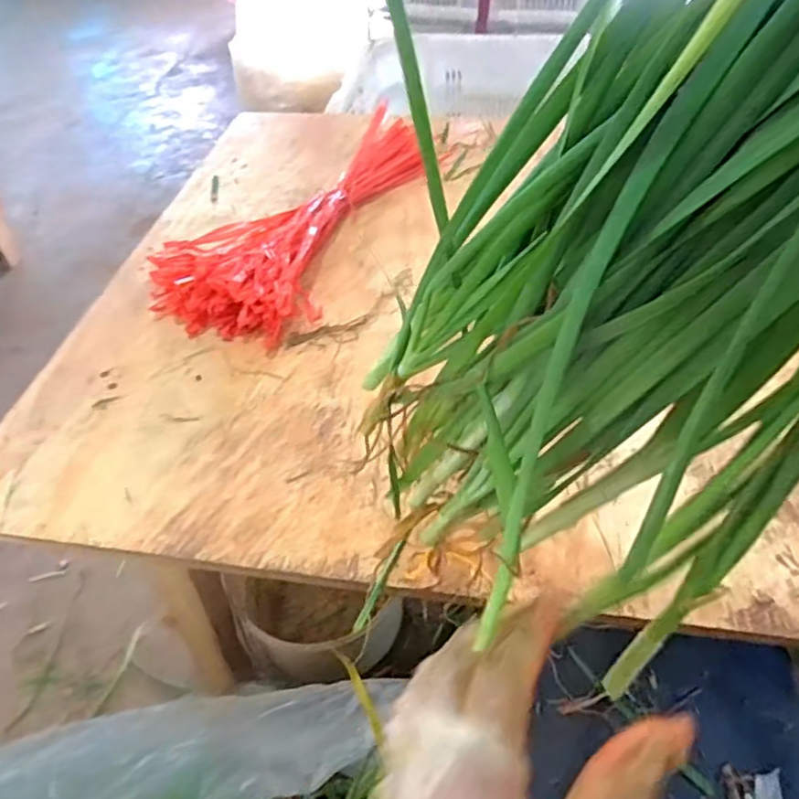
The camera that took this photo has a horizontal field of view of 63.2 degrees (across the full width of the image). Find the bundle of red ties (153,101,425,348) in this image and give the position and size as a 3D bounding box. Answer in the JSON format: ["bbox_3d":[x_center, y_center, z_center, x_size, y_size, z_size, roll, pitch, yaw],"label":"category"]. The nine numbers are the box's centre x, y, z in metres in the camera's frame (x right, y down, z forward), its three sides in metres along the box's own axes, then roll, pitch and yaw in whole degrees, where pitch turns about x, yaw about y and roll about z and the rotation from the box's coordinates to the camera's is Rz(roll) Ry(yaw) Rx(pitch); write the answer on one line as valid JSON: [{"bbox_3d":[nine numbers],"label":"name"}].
[{"bbox_3d":[-0.103,-0.191,0.616,0.175,0.042,0.344,14,51,15],"label":"bundle of red ties"}]

